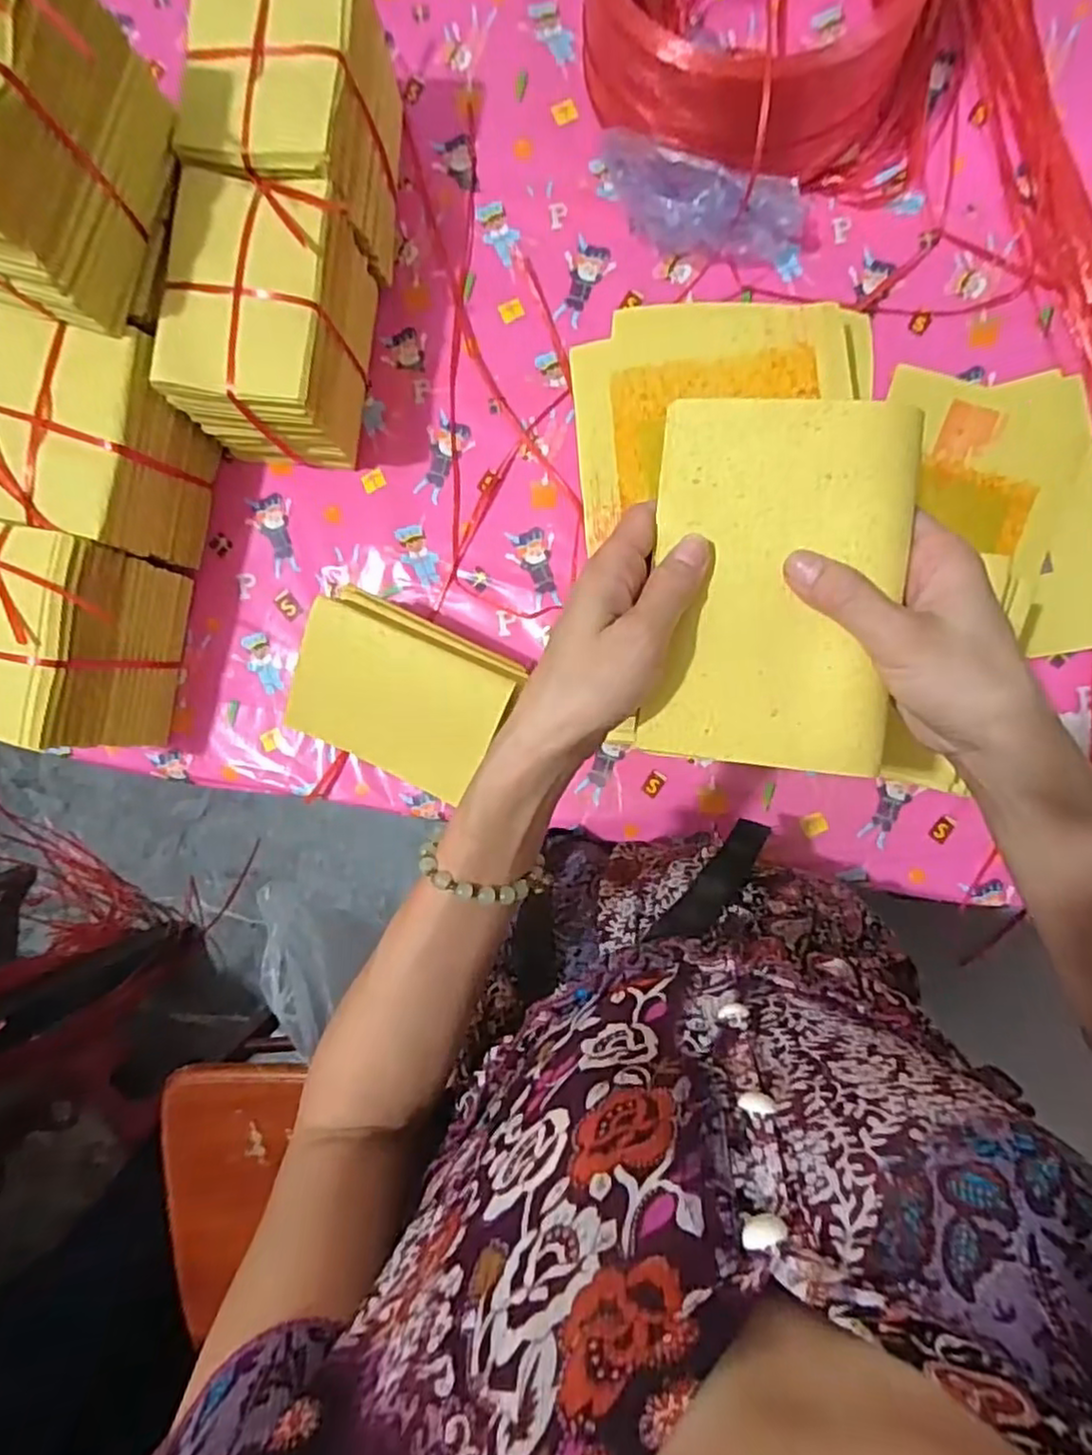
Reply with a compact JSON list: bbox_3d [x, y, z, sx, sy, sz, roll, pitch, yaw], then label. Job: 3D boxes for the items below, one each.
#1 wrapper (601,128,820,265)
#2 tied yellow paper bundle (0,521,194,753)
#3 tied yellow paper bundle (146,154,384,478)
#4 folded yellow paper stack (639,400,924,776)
[{"bbox_3d":[0.137,-0.451,0.591,0.196,0.059,0.079,13,91,4],"label":"wrapper"},{"bbox_3d":[-0.407,-0.072,0.583,0.120,0.143,0.162,10,91,4],"label":"tied yellow paper bundle"},{"bbox_3d":[-0.220,-0.321,0.576,0.116,0.150,0.164,6,91,5],"label":"tied yellow paper bundle"},{"bbox_3d":[0.102,-0.063,0.310,0.106,0.017,0.157,6,91,5],"label":"folded yellow paper stack"}]

